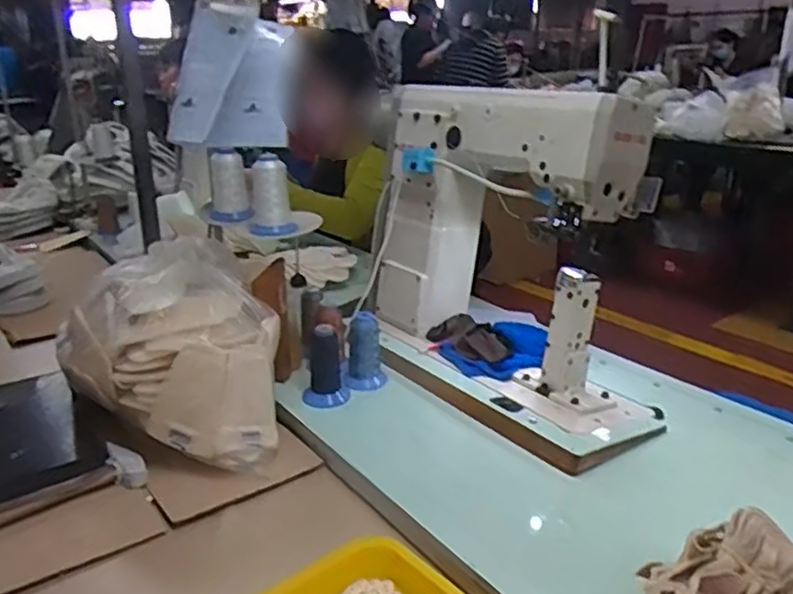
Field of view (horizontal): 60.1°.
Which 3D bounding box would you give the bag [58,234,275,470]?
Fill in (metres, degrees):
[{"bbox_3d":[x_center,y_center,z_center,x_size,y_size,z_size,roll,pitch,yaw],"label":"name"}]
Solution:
[{"bbox_3d":[-0.282,0.068,0.961,0.304,0.229,0.239,9,23,25],"label":"bag"}]

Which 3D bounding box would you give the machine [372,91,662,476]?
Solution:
[{"bbox_3d":[0.144,-0.077,1.013,0.272,0.407,0.565,-11,23,-25],"label":"machine"}]

